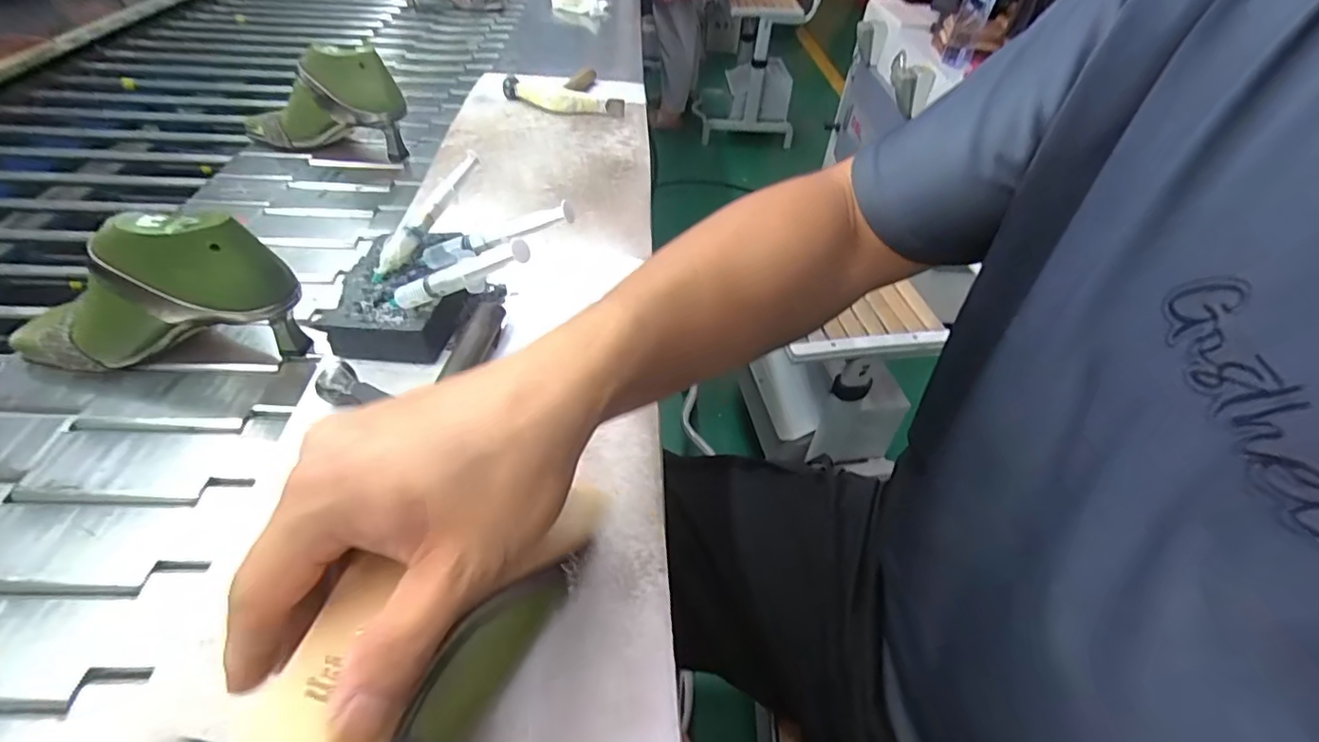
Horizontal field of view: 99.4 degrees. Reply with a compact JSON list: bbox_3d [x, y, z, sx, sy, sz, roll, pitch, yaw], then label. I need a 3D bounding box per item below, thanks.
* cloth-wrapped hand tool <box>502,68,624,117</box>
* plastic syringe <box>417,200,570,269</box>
[{"bbox_3d":[-0.141,-0.399,0.798,0.146,0.023,0.161,-13,48,-18],"label":"cloth-wrapped hand tool"},{"bbox_3d":[-0.127,-0.101,0.421,0.140,0.017,0.013,-11,39,24],"label":"plastic syringe"}]

